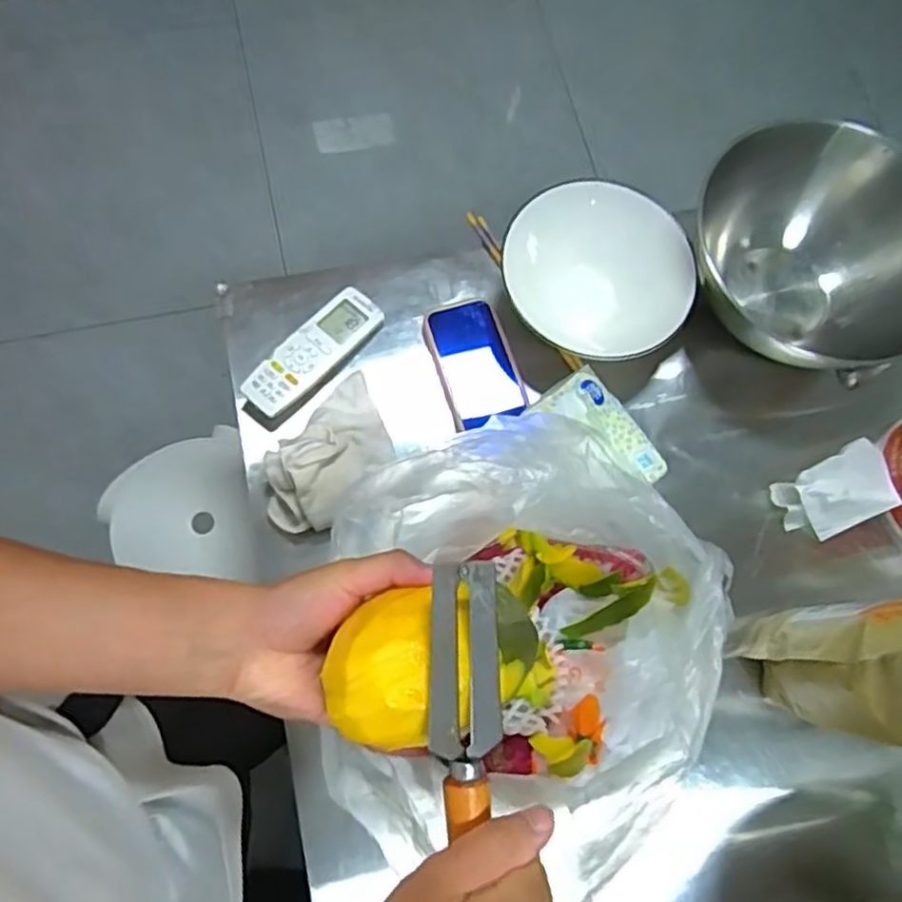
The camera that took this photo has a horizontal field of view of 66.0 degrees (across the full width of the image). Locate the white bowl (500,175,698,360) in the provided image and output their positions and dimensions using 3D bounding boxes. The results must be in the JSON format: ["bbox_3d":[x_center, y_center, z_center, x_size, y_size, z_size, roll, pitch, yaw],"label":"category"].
[{"bbox_3d":[0.148,-0.178,0.712,0.184,0.072,0.169,1,74,-3],"label":"white bowl"}]

